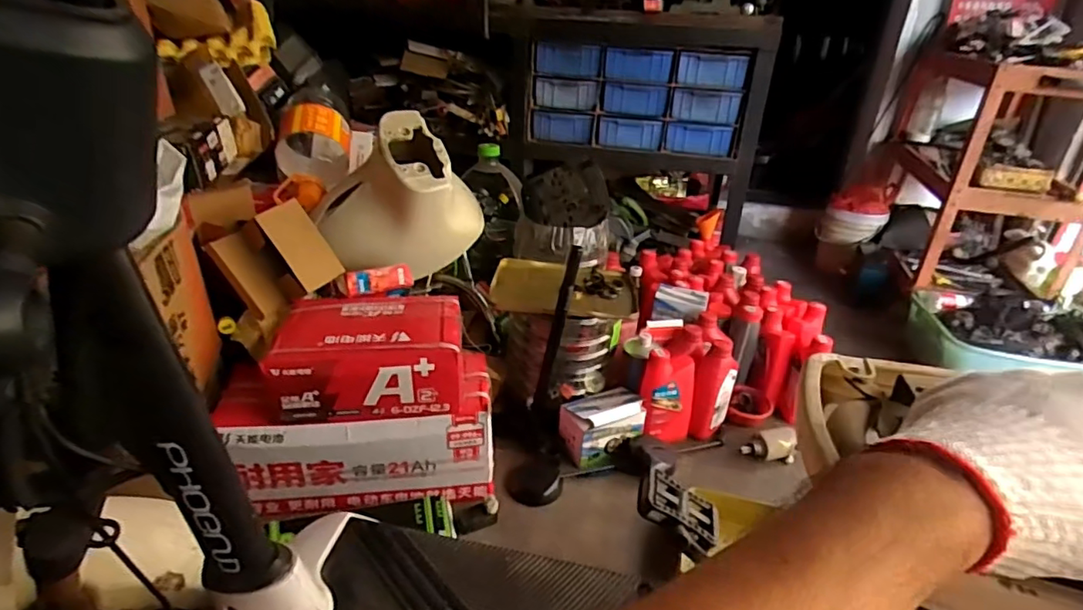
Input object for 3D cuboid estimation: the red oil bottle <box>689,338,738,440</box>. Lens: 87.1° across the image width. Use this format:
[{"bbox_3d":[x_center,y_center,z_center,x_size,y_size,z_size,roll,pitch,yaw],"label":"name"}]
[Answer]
[{"bbox_3d":[0.372,0.181,1.232,0.078,0.198,0.112,14,29,20],"label":"red oil bottle"}]

